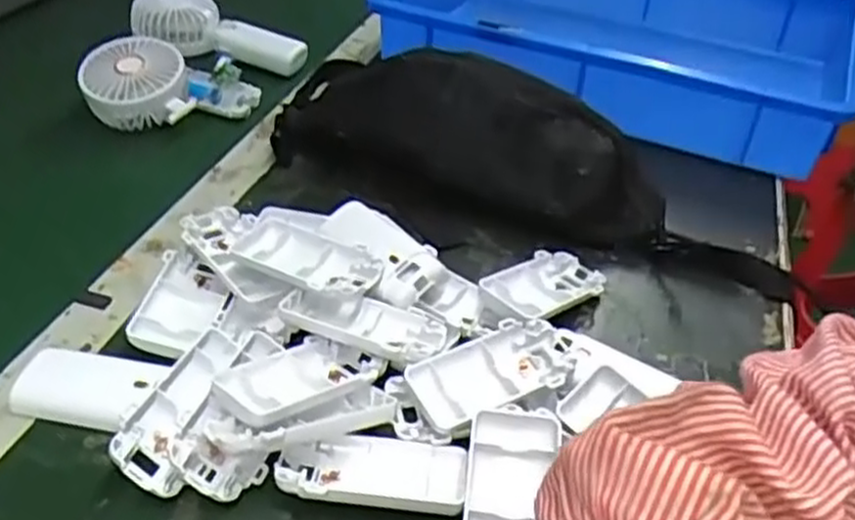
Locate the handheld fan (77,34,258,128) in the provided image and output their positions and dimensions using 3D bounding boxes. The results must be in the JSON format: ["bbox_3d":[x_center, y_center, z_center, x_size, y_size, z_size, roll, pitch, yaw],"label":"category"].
[{"bbox_3d":[-0.231,-0.161,0.706,0.146,0.056,0.085,-9,42,-17],"label":"handheld fan"}]

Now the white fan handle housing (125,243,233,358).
[{"bbox_3d":[-0.148,0.024,0.486,0.049,0.016,0.082,6,40,1],"label":"white fan handle housing"}]

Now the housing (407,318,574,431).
[{"bbox_3d":[0.040,0.066,0.437,0.098,0.026,0.048,-20,46,-27],"label":"housing"}]

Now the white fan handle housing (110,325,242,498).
[{"bbox_3d":[-0.131,0.075,0.413,0.032,0.029,0.098,8,40,3],"label":"white fan handle housing"}]

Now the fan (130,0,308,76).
[{"bbox_3d":[-0.212,-0.234,0.805,0.177,0.049,0.082,17,41,13],"label":"fan"}]

